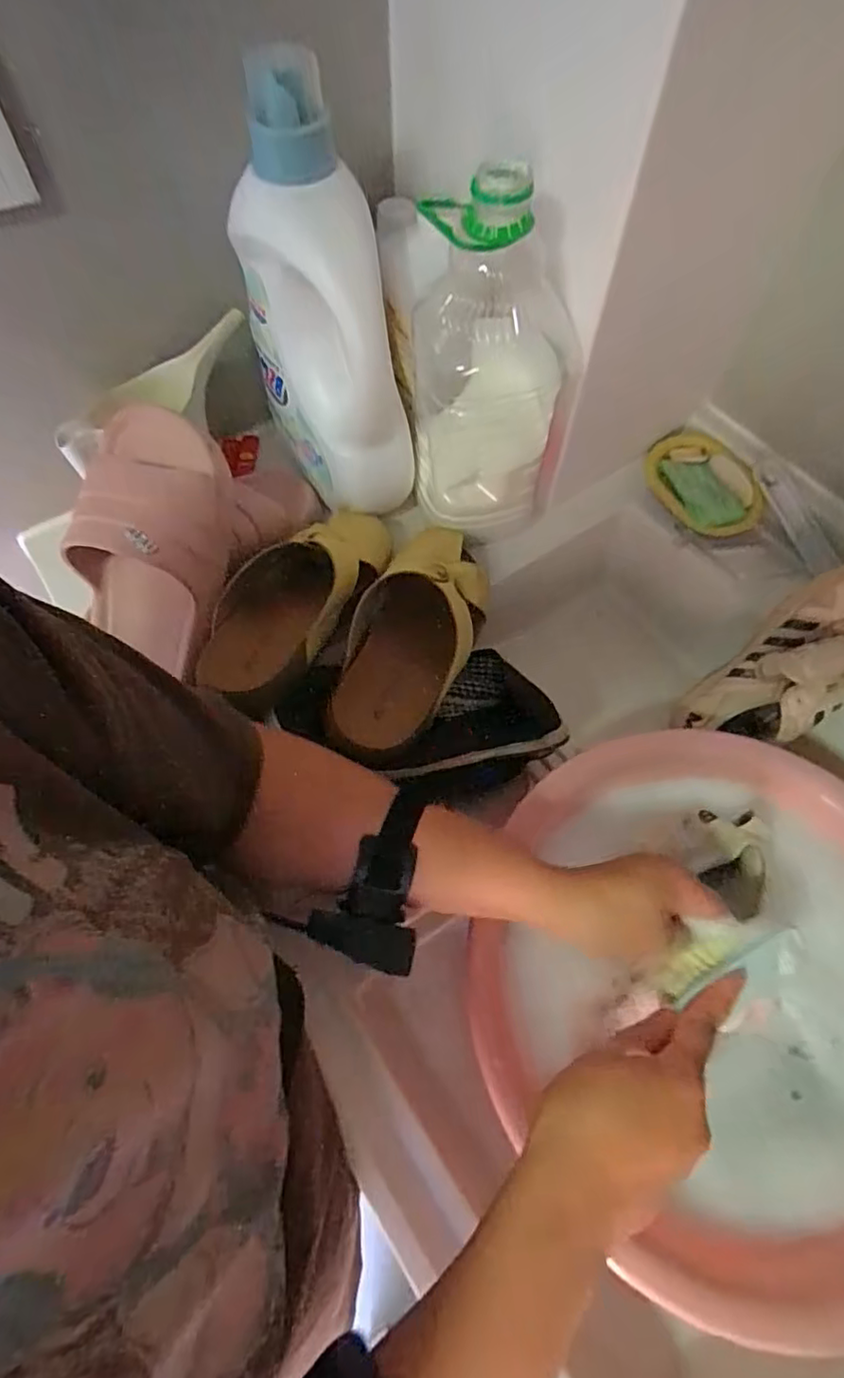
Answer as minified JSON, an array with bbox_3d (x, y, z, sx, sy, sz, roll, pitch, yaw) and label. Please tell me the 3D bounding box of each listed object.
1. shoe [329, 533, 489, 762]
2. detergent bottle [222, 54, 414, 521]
[{"bbox_3d":[-0.005,-0.046,0.505,0.092,0.059,0.239,18,64,7],"label":"shoe"},{"bbox_3d":[-0.082,-0.300,0.502,0.100,0.309,0.117,-21,43,-11],"label":"detergent bottle"}]

